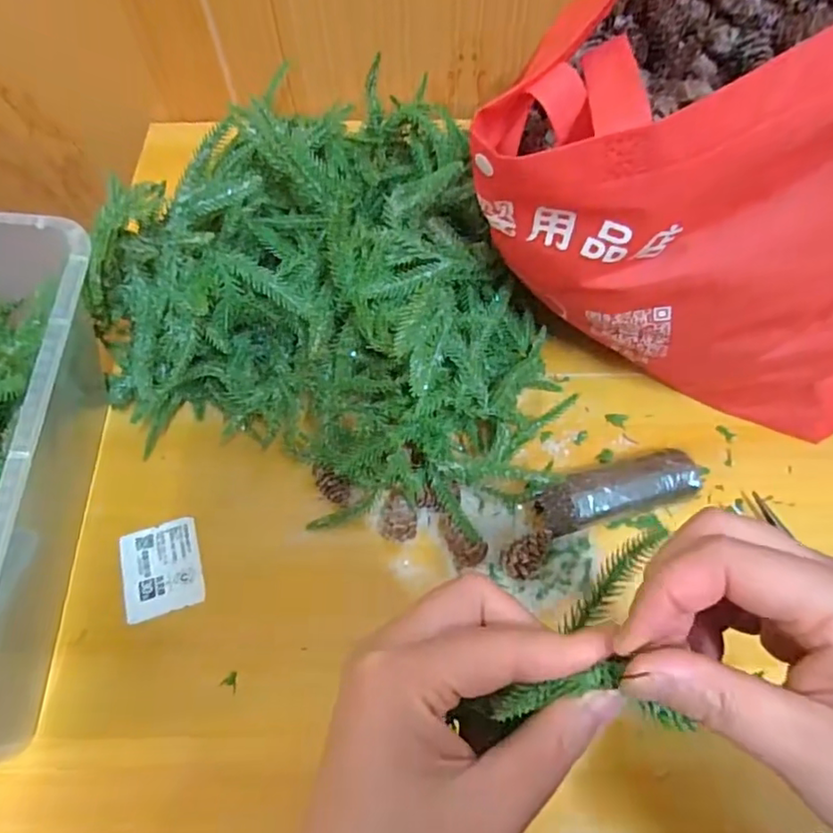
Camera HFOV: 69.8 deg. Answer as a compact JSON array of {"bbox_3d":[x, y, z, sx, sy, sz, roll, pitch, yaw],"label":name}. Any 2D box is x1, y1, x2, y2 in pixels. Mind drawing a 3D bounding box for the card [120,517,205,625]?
[{"bbox_3d":[-0.162,0.097,0.383,0.047,0.004,0.057,-14,64,-12],"label":"card"}]

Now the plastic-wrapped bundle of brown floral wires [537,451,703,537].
[{"bbox_3d":[0.127,0.051,0.386,0.103,0.030,0.032,-16,63,-7],"label":"plastic-wrapped bundle of brown floral wires"}]

